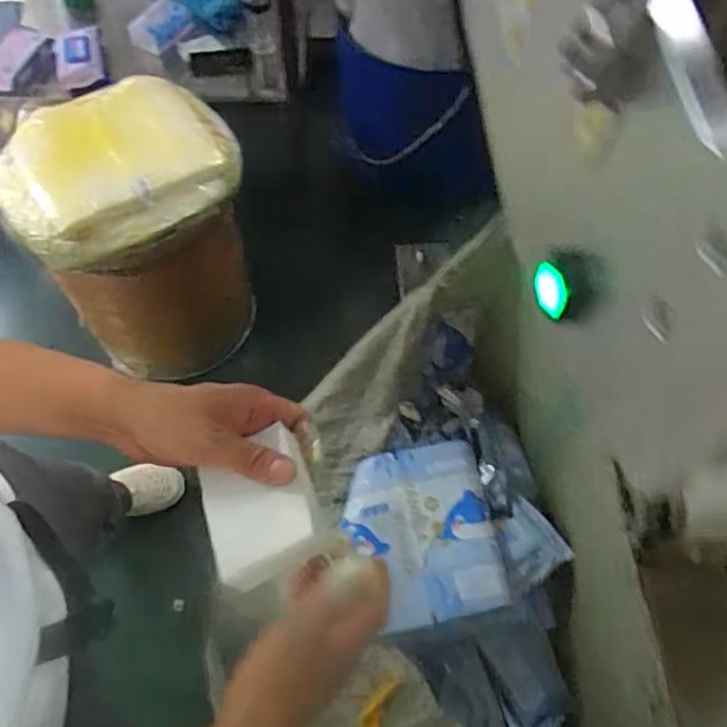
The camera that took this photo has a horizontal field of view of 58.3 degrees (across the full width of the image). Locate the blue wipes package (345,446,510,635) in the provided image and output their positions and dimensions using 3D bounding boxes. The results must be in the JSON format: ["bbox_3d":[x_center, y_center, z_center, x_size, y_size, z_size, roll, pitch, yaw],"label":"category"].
[{"bbox_3d":[0.062,0.182,0.718,0.155,0.029,0.191,-6,63,-4],"label":"blue wipes package"}]

